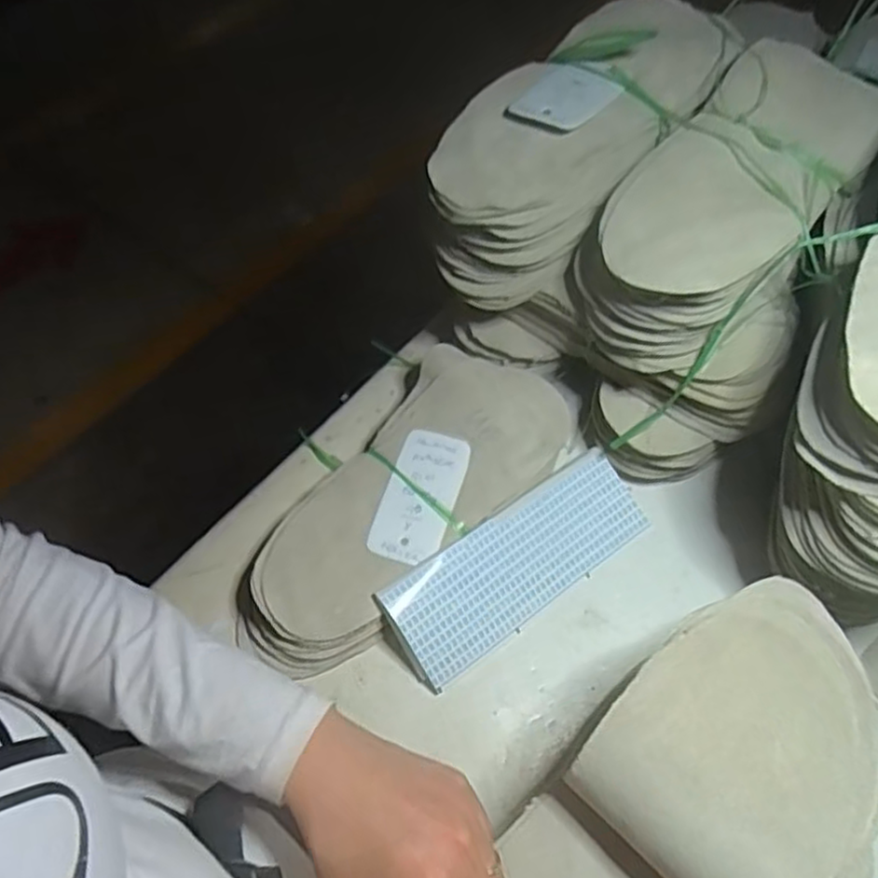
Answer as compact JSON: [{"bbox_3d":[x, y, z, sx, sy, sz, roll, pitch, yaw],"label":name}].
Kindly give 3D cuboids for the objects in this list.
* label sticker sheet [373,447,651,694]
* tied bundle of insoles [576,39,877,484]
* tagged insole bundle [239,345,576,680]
[{"bbox_3d":[0.059,0.086,0.501,0.201,0.008,0.076,-33,92,-21],"label":"label sticker sheet"},{"bbox_3d":[0.207,-0.128,0.514,0.144,0.168,0.273,31,64,19],"label":"tied bundle of insoles"},{"bbox_3d":[-0.023,0.048,0.511,0.120,0.048,0.278,34,65,21],"label":"tagged insole bundle"}]

